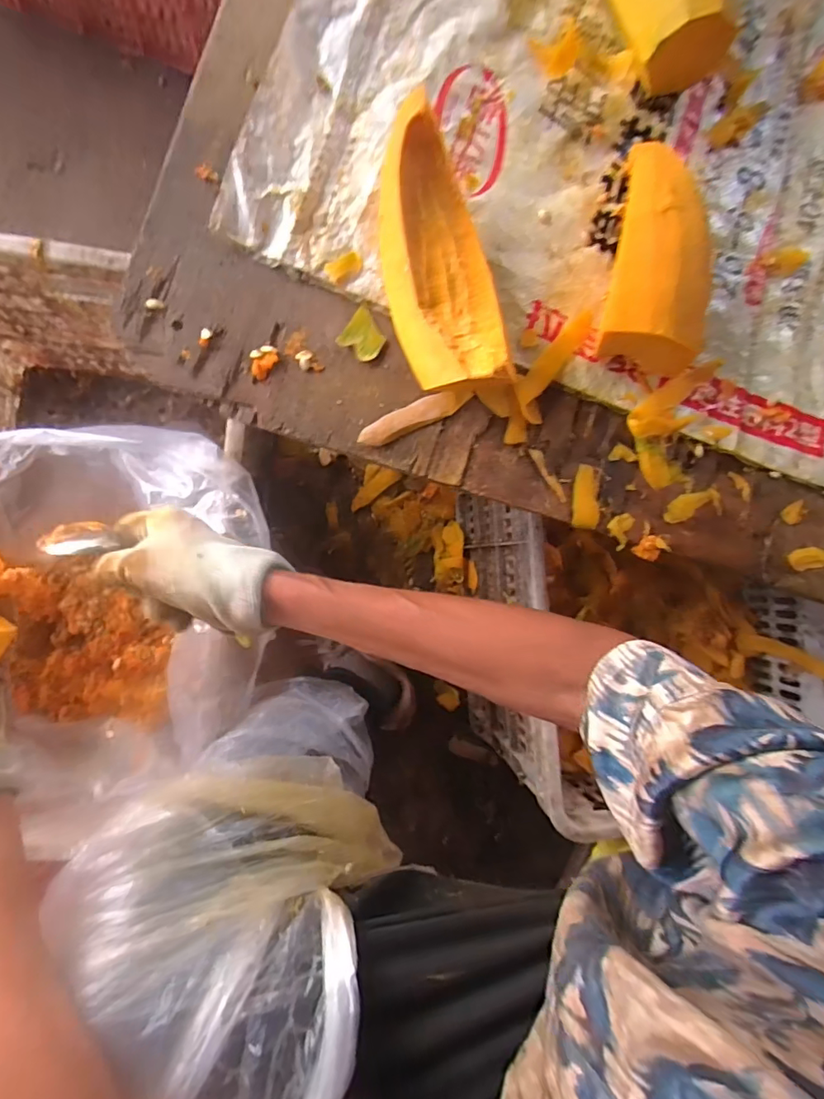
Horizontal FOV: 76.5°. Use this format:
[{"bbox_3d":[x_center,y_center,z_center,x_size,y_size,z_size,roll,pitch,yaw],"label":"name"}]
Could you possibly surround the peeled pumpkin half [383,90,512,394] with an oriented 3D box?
[{"bbox_3d":[0.024,-0.226,0.411,0.091,0.055,0.205,-8,88,-11],"label":"peeled pumpkin half"}]

